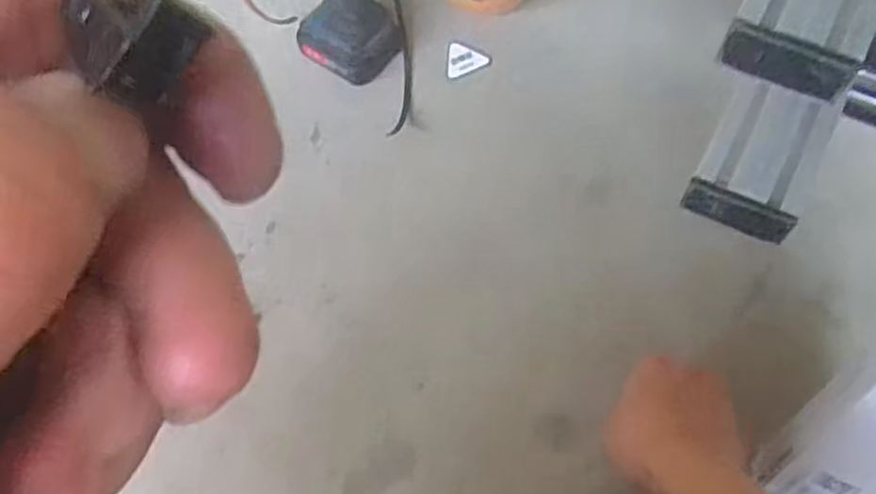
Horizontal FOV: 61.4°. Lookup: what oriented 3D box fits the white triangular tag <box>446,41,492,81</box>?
[{"bbox_3d":[0.031,-0.192,0.754,0.044,0.004,0.047,3,63,4],"label":"white triangular tag"}]

